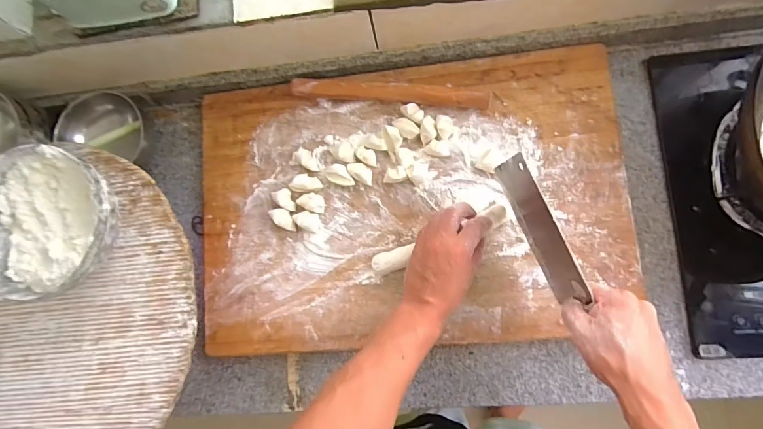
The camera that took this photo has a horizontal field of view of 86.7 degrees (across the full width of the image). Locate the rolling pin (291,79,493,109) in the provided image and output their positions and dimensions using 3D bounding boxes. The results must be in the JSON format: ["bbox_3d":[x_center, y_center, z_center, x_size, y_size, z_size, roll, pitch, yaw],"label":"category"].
[{"bbox_3d":[0.012,-0.171,0.572,0.273,0.028,0.025,6,82,8],"label":"rolling pin"}]

